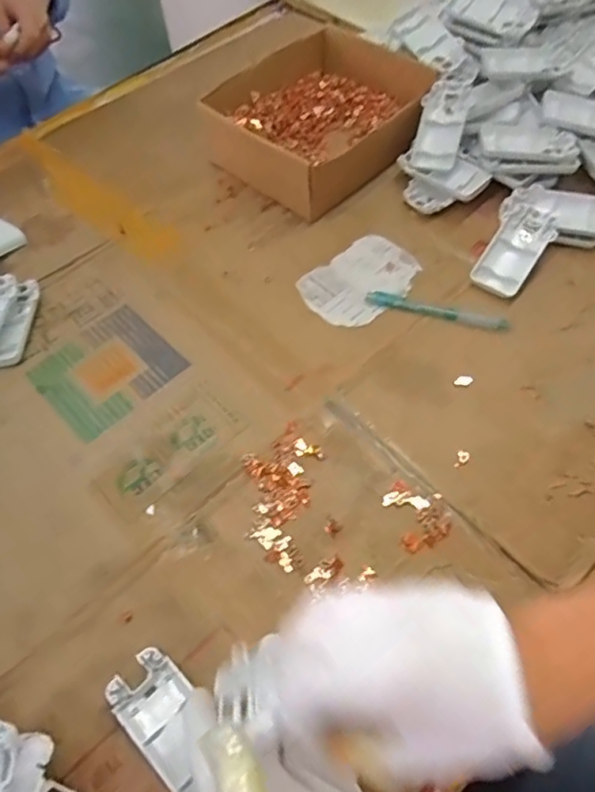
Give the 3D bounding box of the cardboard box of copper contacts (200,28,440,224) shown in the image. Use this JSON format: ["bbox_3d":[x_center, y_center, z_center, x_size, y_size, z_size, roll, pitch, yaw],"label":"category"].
[{"bbox_3d":[0.025,-0.314,0.660,0.222,0.067,0.187,-39,65,-18],"label":"cardboard box of copper contacts"}]

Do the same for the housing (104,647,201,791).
[{"bbox_3d":[-0.081,0.212,0.381,0.045,0.016,0.092,-41,66,-19],"label":"housing"}]

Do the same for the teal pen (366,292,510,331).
[{"bbox_3d":[0.129,-0.081,0.549,0.131,0.007,0.017,15,62,11],"label":"teal pen"}]

